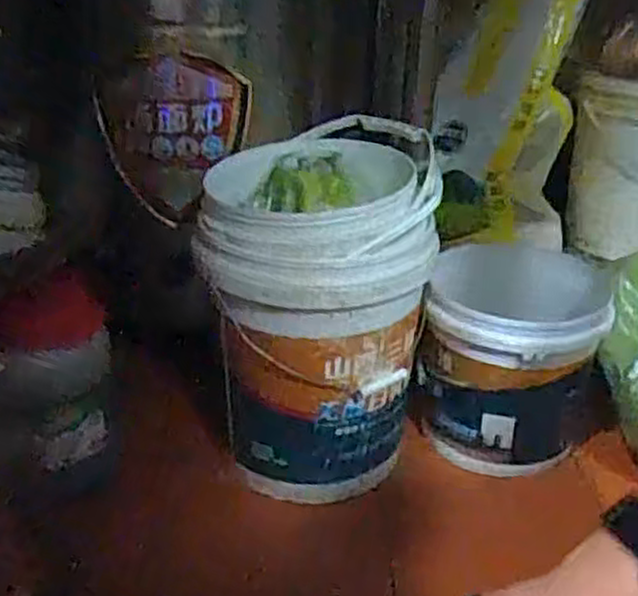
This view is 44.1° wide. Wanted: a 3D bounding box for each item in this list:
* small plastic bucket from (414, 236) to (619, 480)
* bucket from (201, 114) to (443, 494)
[{"bbox_3d":[0.294,0.089,1.192,0.273,0.256,0.260,6,27,8],"label":"small plastic bucket"},{"bbox_3d":[-0.004,0.024,1.081,0.283,0.456,0.281,2,26,-1],"label":"bucket"}]

